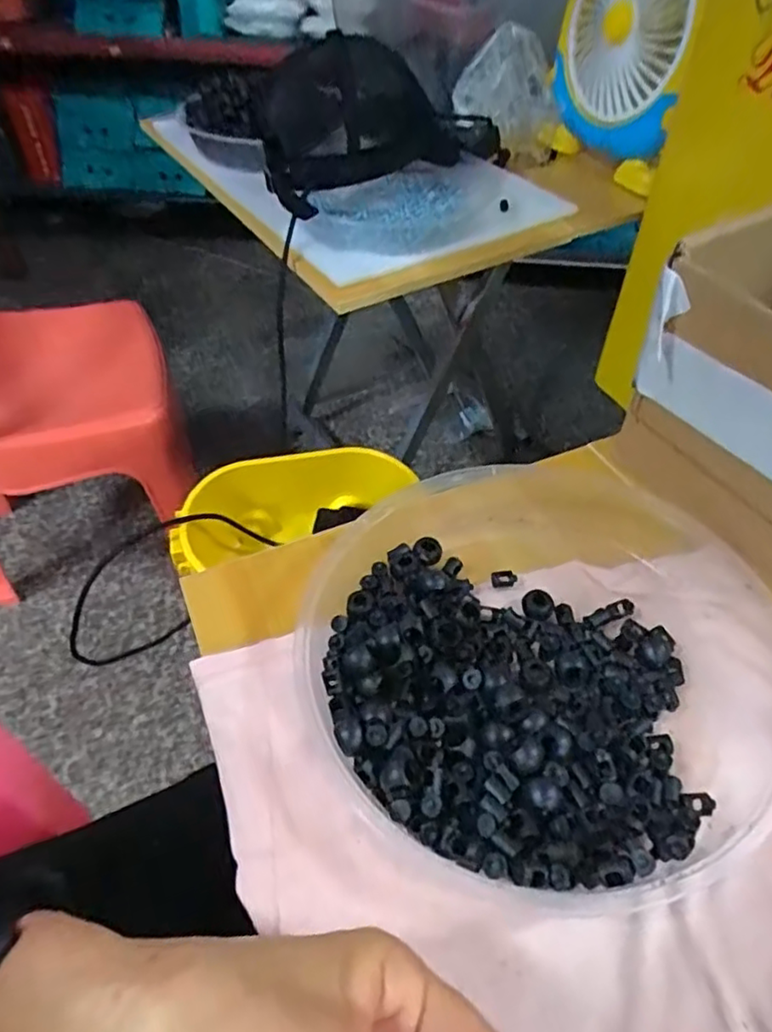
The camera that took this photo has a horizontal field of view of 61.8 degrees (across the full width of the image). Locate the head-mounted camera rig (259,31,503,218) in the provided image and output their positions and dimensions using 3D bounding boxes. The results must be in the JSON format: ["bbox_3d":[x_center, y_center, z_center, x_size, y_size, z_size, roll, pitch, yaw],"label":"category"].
[{"bbox_3d":[0.003,-0.424,0.694,0.286,0.156,0.076,-33,55,-27],"label":"head-mounted camera rig"}]

